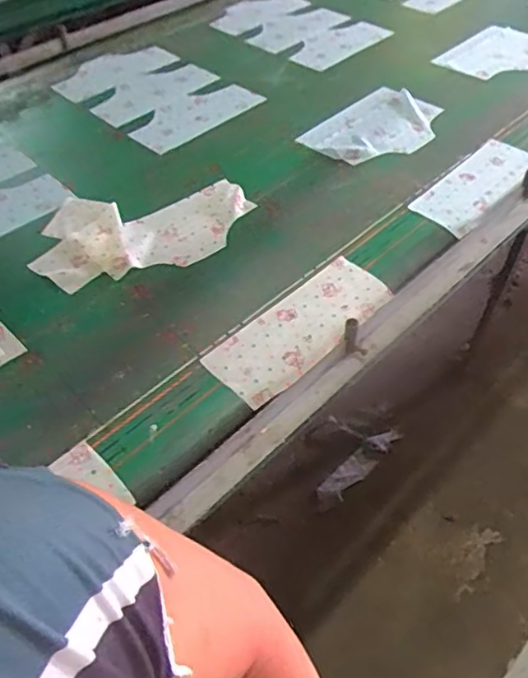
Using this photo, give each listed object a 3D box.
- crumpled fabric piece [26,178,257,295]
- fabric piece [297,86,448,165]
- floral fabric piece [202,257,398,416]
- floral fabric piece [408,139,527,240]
[{"bbox_3d":[-0.220,-0.203,1.042,0.381,0.028,0.236,-9,49,-6],"label":"crumpled fabric piece"},{"bbox_3d":[0.264,-0.486,1.263,0.220,0.018,0.323,33,57,27],"label":"fabric piece"},{"bbox_3d":[0.064,-0.020,0.867,0.313,0.018,0.131,-37,57,-27],"label":"floral fabric piece"},{"bbox_3d":[0.432,-0.310,1.119,0.130,0.015,0.340,34,57,28],"label":"floral fabric piece"}]

